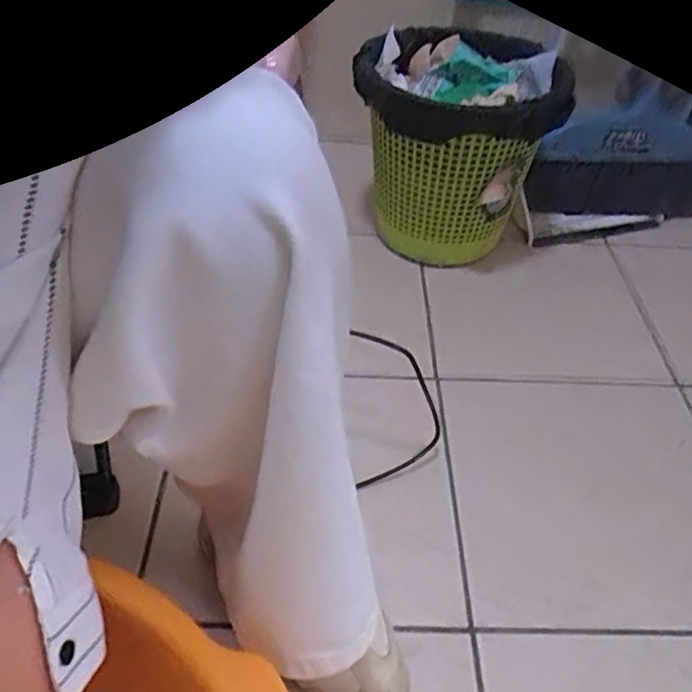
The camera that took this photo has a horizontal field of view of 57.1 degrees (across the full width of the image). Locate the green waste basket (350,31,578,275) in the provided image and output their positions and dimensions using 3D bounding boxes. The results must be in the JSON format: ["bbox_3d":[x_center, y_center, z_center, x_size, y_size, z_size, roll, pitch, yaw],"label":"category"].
[{"bbox_3d":[0.156,-0.303,0.941,0.270,0.234,0.279,10,45,6],"label":"green waste basket"}]

